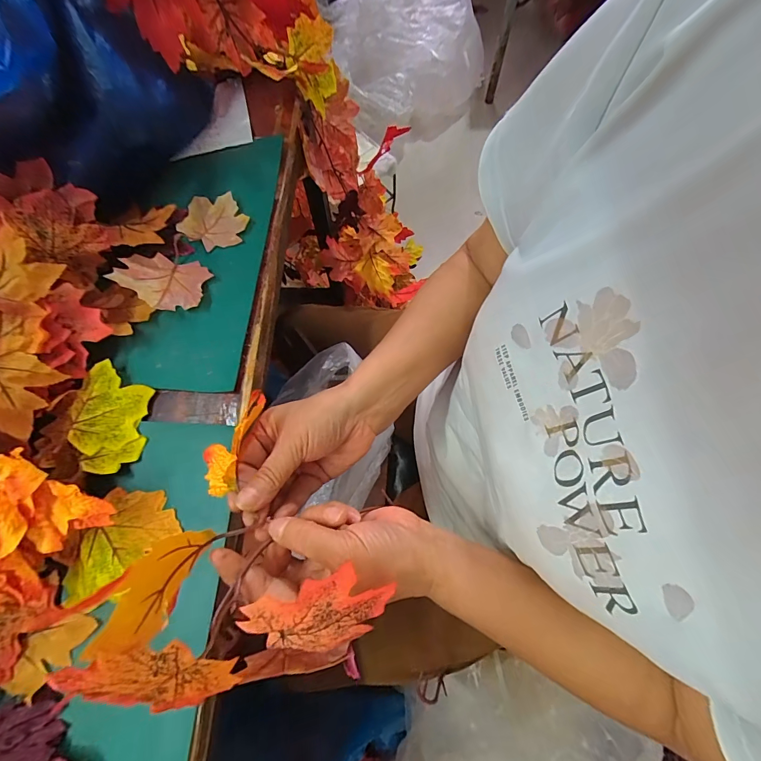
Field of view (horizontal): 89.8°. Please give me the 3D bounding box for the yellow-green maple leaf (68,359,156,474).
[{"bbox_3d":[-0.243,0.033,0.343,0.058,0.016,0.099,8,65,-26],"label":"yellow-green maple leaf"}]

